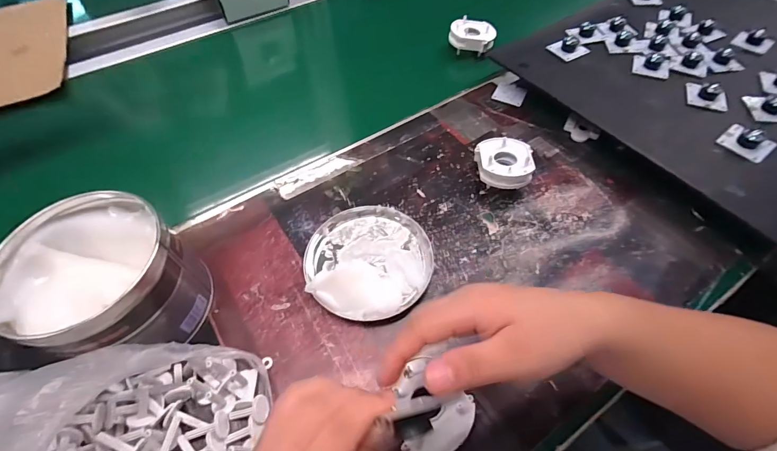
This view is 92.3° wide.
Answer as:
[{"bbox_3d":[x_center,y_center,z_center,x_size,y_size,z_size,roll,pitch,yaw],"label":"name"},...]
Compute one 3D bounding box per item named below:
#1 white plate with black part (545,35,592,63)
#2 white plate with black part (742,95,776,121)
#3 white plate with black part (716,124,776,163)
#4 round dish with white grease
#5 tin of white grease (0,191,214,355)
[{"bbox_3d":[0.253,-0.251,0.524,0.036,0.019,0.046,-24,59,-14],"label":"white plate with black part"},{"bbox_3d":[0.454,-0.140,0.442,0.044,0.022,0.034,7,56,6],"label":"white plate with black part"},{"bbox_3d":[0.397,-0.094,0.410,0.034,0.022,0.045,-33,61,-19],"label":"white plate with black part"},{"bbox_3d":[-0.021,0.032,0.381,0.126,0.023,0.126,-1,56,1],"label":"round dish with white grease"},{"bbox_3d":[-0.237,0.051,0.324,0.125,0.095,0.117,-1,56,1],"label":"tin of white grease"}]

